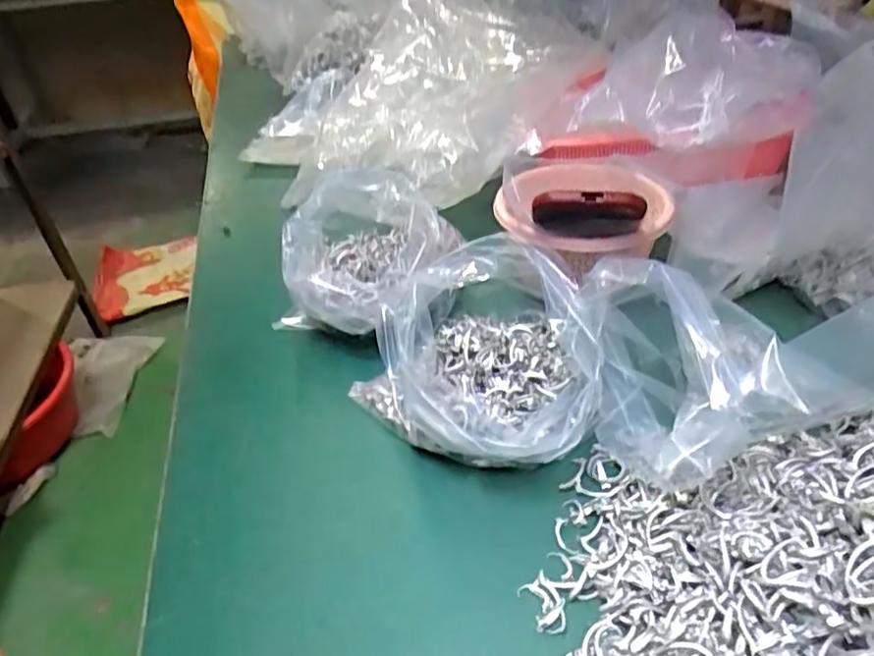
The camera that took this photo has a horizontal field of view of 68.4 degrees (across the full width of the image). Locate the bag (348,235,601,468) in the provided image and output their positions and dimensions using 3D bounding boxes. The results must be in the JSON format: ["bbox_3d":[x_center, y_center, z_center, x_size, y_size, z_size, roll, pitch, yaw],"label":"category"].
[{"bbox_3d":[0.020,0.025,0.429,0.152,0.109,0.144,-12,38,-7],"label":"bag"}]

